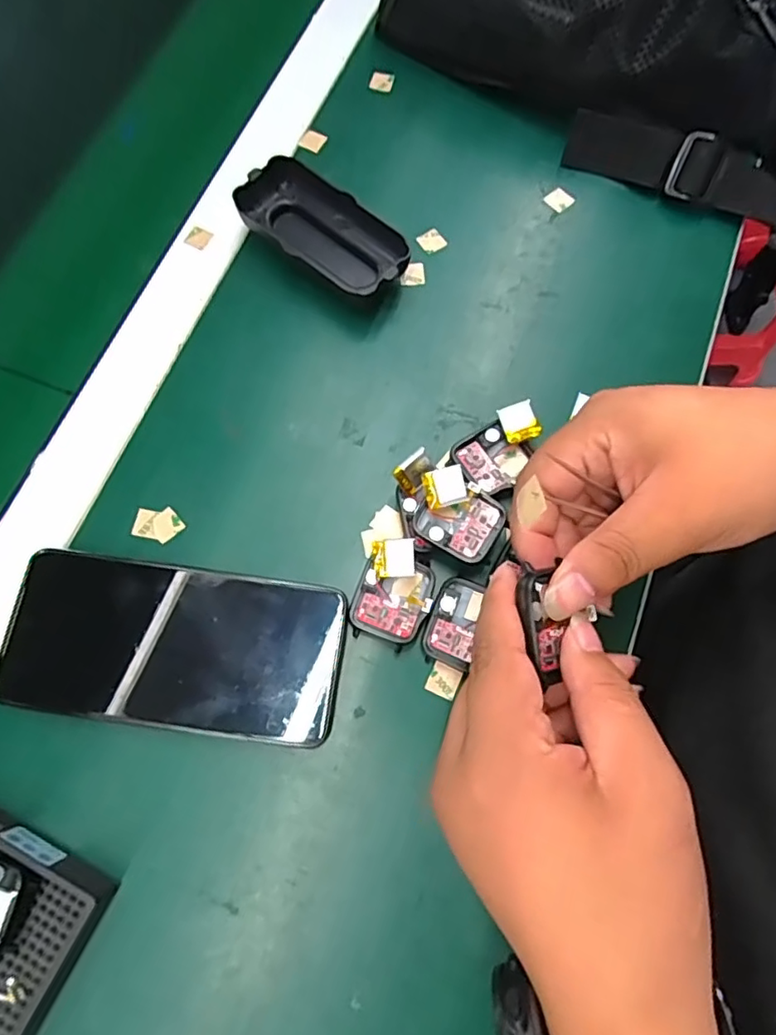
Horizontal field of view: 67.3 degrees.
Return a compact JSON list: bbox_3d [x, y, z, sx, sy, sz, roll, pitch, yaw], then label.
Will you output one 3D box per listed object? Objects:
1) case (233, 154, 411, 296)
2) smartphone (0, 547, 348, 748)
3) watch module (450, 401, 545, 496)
[{"bbox_3d":[-0.038,-0.178,0.364,0.115,0.027,0.048,32,75,10],"label":"case"},{"bbox_3d":[-0.104,0.063,0.289,0.160,0.005,0.076,8,73,-1],"label":"smartphone"},{"bbox_3d":[0.064,-0.038,0.327,0.050,0.018,0.038,-37,76,-10],"label":"watch module"}]

